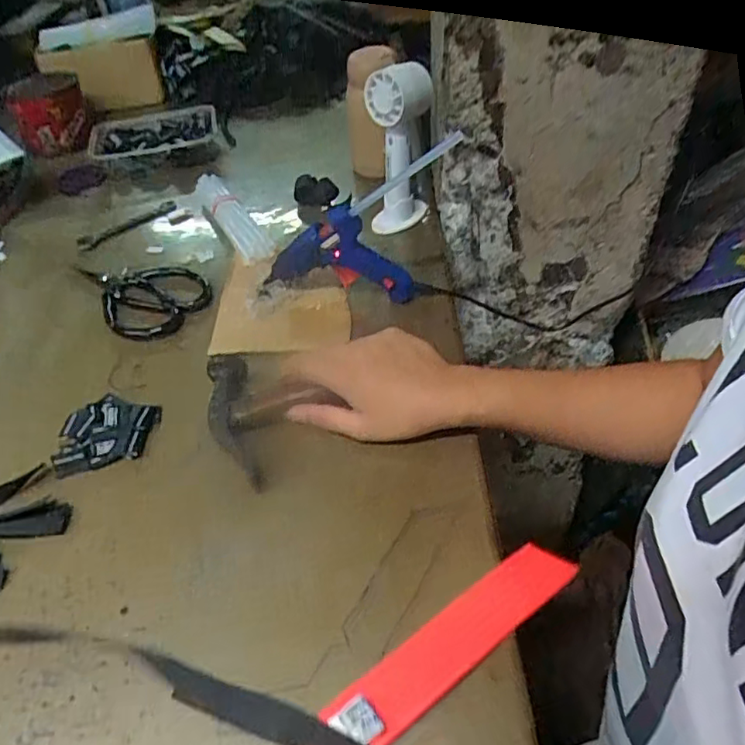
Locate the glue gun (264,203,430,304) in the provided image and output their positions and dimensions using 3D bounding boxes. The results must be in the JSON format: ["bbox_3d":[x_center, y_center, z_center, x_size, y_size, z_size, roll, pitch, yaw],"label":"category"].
[{"bbox_3d":[-0.026,-0.107,0.548,0.146,0.086,0.026,2,46,8],"label":"glue gun"}]

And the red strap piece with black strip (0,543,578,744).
[{"bbox_3d":[-0.072,0.191,0.319,0.321,0.021,0.312,11,45,16],"label":"red strap piece with black strip"}]

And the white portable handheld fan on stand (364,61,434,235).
[{"bbox_3d":[0.030,-0.236,0.622,0.069,0.152,0.077,1,46,6],"label":"white portable handheld fan on stand"}]

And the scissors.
[{"bbox_3d":[-0.233,-0.085,0.608,0.099,0.015,0.162,-33,51,-24],"label":"scissors"}]

